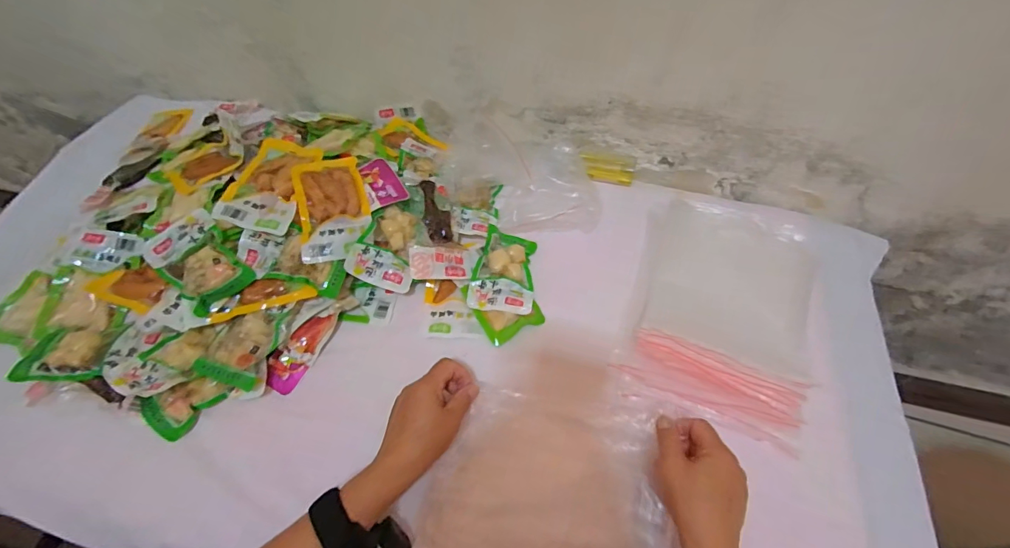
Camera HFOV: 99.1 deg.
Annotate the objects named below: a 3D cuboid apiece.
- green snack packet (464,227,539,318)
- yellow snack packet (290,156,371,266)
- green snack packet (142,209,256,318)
[{"bbox_3d":[0.000,-0.002,0.556,0.078,0.027,0.113,9,60,4],"label":"green snack packet"},{"bbox_3d":[-0.212,-0.083,0.532,0.079,0.035,0.138,-12,61,-8],"label":"yellow snack packet"},{"bbox_3d":[-0.353,-0.016,0.499,0.127,0.031,0.078,36,66,18],"label":"green snack packet"}]

